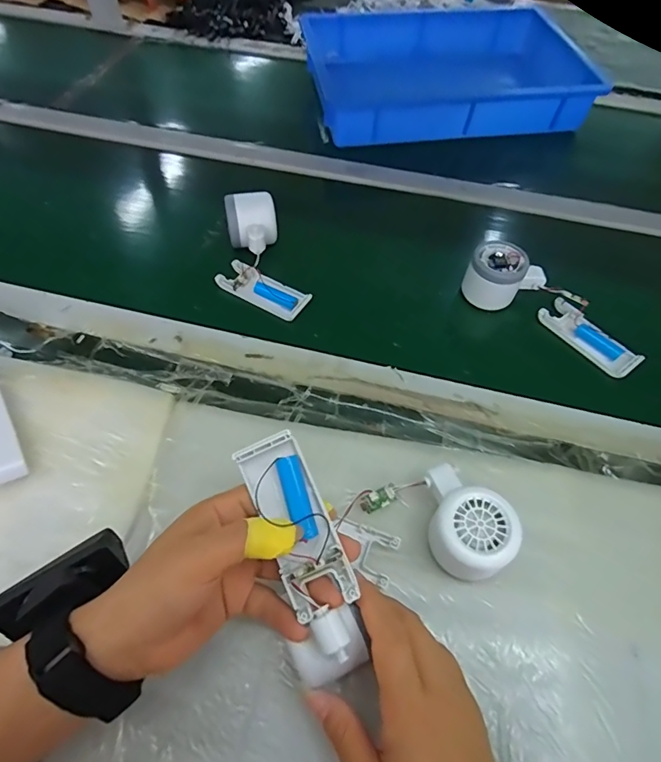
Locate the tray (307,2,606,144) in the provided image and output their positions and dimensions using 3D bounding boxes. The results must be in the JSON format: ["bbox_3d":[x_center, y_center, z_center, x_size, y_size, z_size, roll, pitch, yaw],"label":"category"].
[{"bbox_3d":[0.187,-0.513,0.750,0.431,0.072,0.286,-6,57,-6],"label":"tray"}]

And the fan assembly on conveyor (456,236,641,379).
[{"bbox_3d":[0.237,-0.081,0.475,0.190,0.055,0.055,33,62,18],"label":"fan assembly on conveyor"}]

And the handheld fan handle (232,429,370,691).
[{"bbox_3d":[-0.015,0.102,0.264,0.043,0.027,0.140,-17,81,-13],"label":"handheld fan handle"}]

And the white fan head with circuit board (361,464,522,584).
[{"bbox_3d":[0.085,0.100,0.338,0.102,0.052,0.058,39,64,21],"label":"white fan head with circuit board"}]

